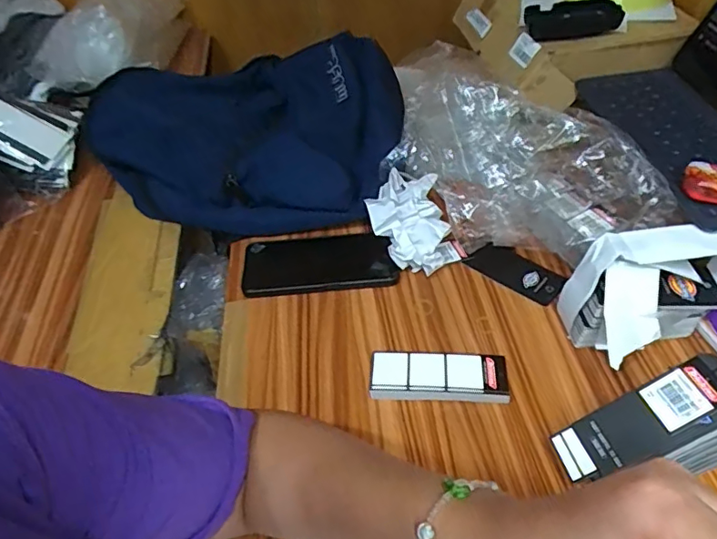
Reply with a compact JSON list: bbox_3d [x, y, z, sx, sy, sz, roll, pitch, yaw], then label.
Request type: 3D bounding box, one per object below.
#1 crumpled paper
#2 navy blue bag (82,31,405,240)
[{"bbox_3d":[0.053,-0.051,0.582,0.084,0.062,0.121,-4,46,1],"label":"crumpled paper"},{"bbox_3d":[-0.162,-0.187,0.680,0.413,0.137,0.266,9,47,13],"label":"navy blue bag"}]

